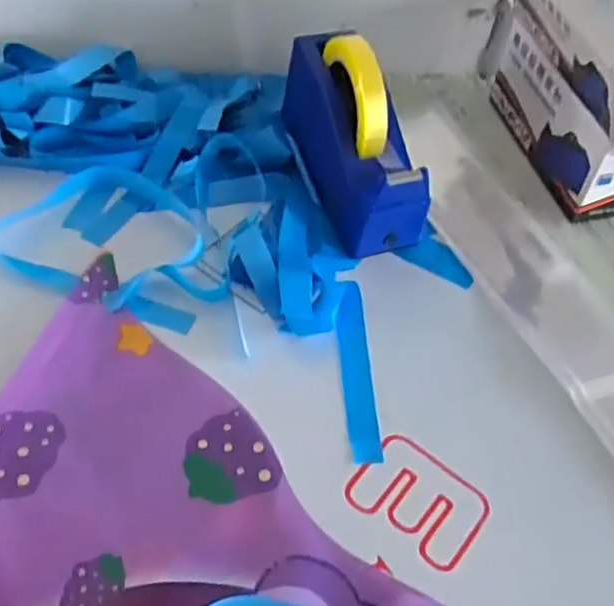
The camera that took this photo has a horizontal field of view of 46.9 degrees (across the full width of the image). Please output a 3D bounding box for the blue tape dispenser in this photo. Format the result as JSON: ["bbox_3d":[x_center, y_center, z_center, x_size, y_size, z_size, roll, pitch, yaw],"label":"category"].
[{"bbox_3d":[0.042,-0.156,0.653,0.076,0.139,0.188,-13,54,-15],"label":"blue tape dispenser"}]

